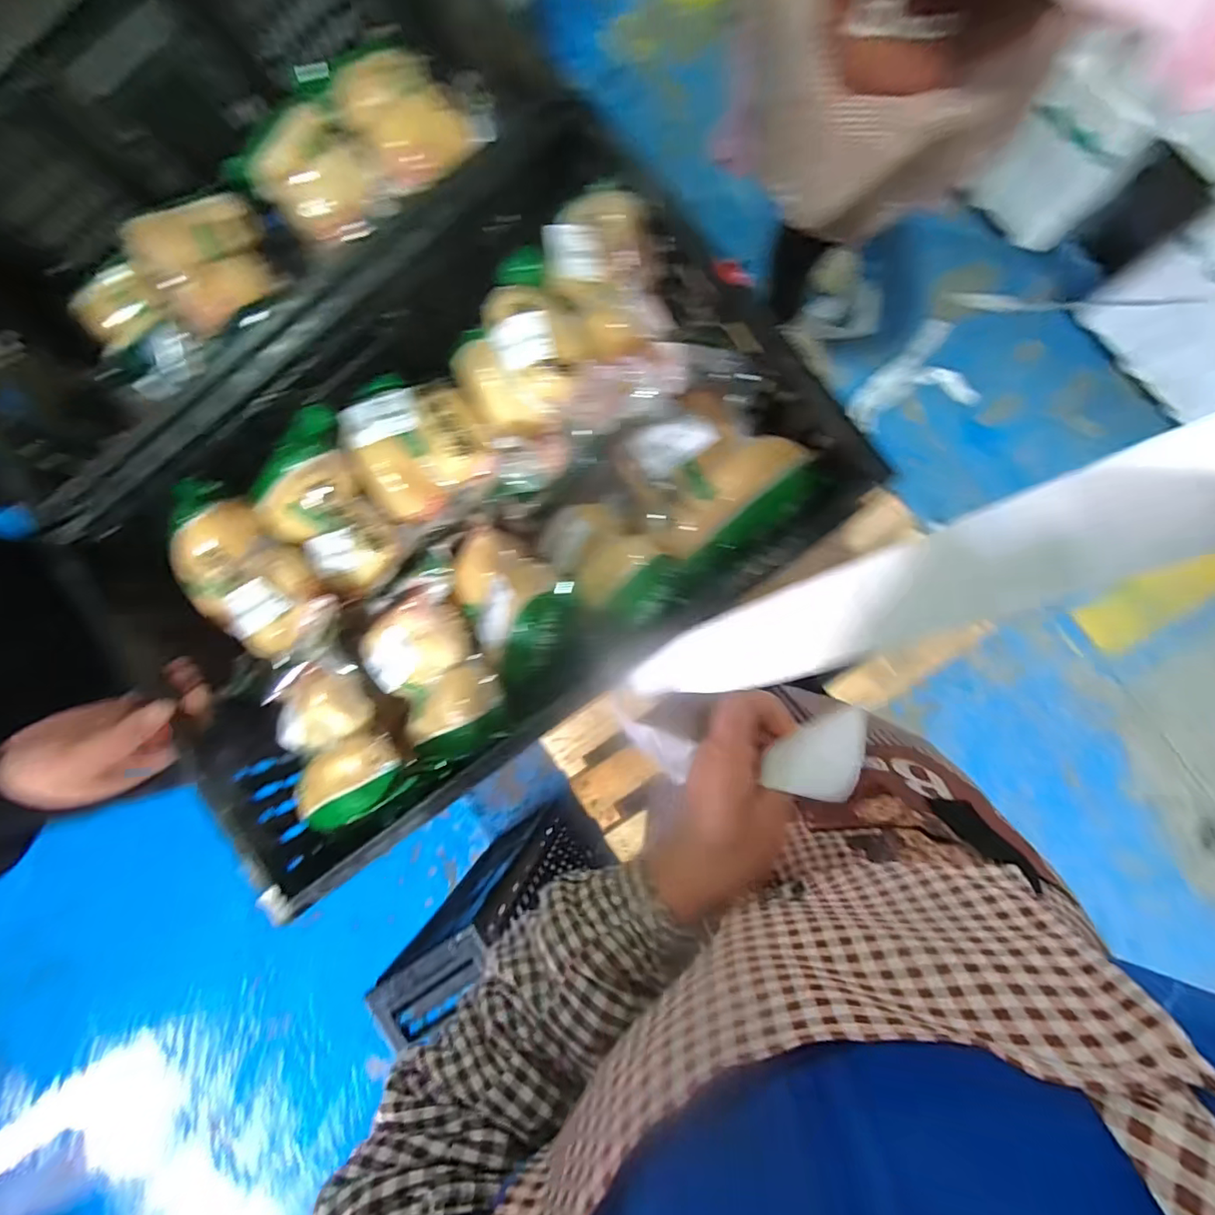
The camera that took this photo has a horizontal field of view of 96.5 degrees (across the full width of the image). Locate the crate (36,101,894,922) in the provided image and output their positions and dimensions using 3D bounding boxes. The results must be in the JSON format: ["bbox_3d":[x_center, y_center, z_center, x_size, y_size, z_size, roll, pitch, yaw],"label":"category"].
[{"bbox_3d":[-0.147,-0.080,0.487,0.594,0.111,0.399,-36,85,4],"label":"crate"}]

